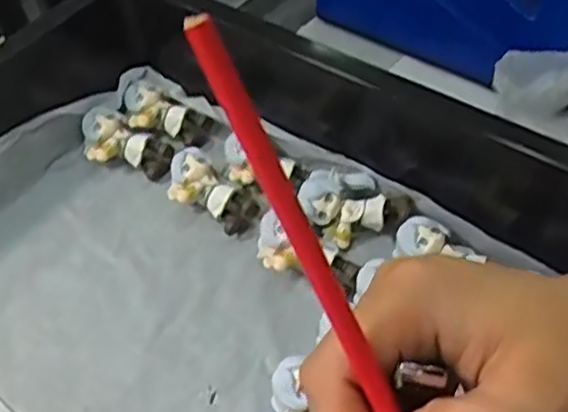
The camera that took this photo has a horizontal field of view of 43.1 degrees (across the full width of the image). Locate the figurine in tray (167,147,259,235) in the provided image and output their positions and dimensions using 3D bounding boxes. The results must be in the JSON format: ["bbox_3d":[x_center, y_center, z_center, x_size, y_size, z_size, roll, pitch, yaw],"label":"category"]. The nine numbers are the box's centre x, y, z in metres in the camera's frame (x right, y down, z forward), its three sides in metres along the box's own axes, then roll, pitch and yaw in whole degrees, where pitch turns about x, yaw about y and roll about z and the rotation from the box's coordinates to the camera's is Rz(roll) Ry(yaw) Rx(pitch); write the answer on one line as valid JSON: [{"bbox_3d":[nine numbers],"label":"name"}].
[{"bbox_3d":[-0.046,-0.008,0.430,0.059,0.023,0.030,38,51,10],"label":"figurine in tray"}]

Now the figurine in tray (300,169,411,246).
[{"bbox_3d":[0.040,0.001,0.417,0.061,0.027,0.036,22,53,21],"label":"figurine in tray"}]

